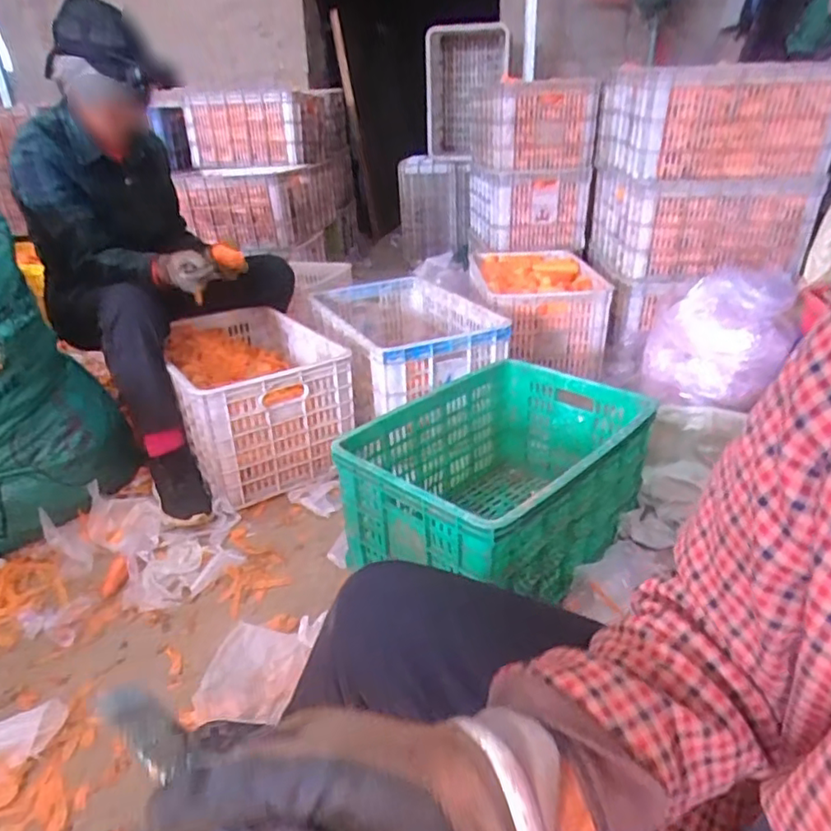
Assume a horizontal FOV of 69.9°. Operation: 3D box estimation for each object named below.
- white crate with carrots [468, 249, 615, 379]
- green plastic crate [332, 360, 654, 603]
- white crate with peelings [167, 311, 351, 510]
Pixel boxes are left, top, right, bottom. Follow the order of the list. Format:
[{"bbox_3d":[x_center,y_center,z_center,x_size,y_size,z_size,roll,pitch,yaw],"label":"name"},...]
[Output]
[{"bbox_3d":[0.364,-0.325,1.801,0.348,0.225,0.516,-3,27,-1],"label":"white crate with carrots"},{"bbox_3d":[0.160,0.121,1.075,0.345,0.264,0.508,22,36,39],"label":"green plastic crate"},{"bbox_3d":[-0.397,-0.054,1.436,0.347,0.270,0.538,-17,31,-26],"label":"white crate with peelings"}]

